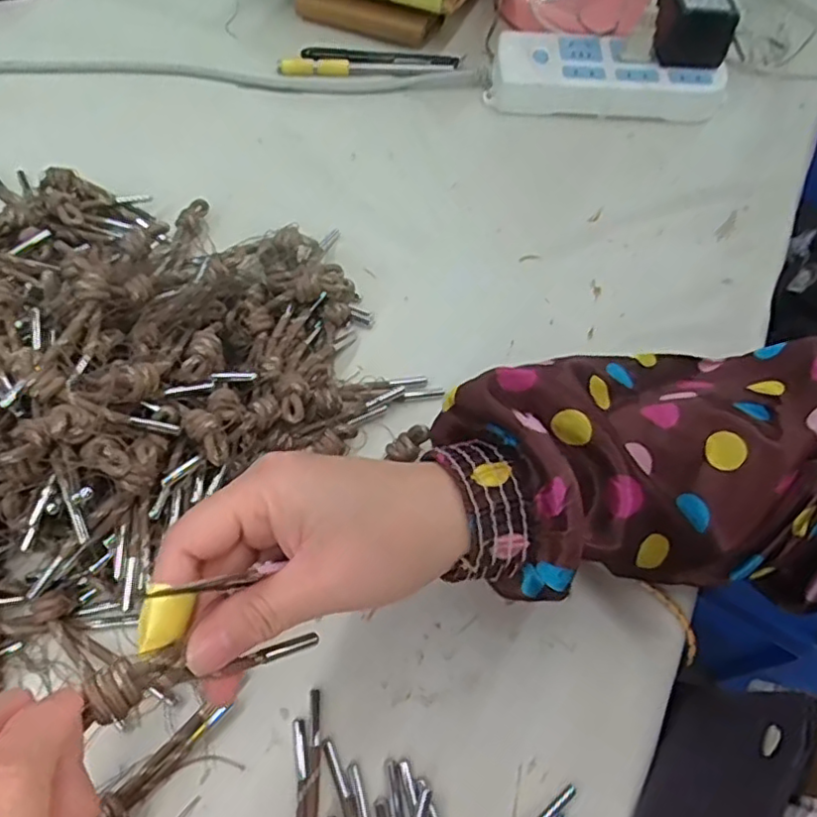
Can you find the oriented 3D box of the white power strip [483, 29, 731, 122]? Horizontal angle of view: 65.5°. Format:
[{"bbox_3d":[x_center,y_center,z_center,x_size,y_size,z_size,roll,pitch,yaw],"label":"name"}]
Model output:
[{"bbox_3d":[0.168,-0.276,0.533,0.189,0.032,0.075,13,60,4],"label":"white power strip"}]

